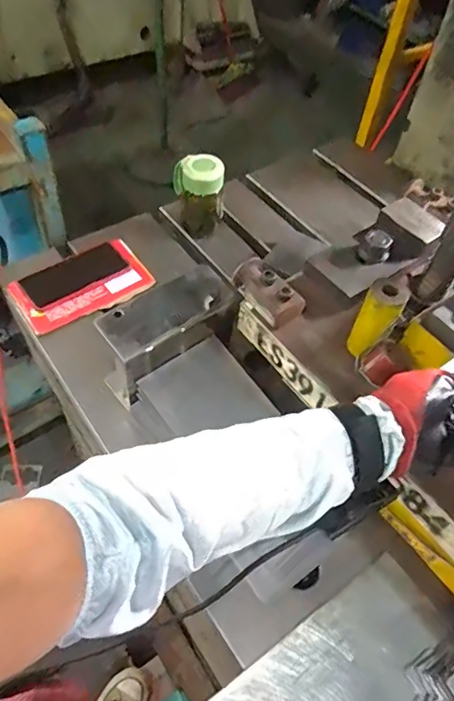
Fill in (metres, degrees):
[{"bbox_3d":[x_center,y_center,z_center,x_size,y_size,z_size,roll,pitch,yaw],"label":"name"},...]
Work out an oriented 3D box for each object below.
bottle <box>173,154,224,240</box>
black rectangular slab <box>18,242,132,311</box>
[{"bbox_3d":[-0.045,-0.256,0.844,0.073,0.135,0.061,-14,55,-16],"label":"bottle"},{"bbox_3d":[-0.235,-0.118,0.775,0.150,0.018,0.072,-31,68,-13],"label":"black rectangular slab"}]

